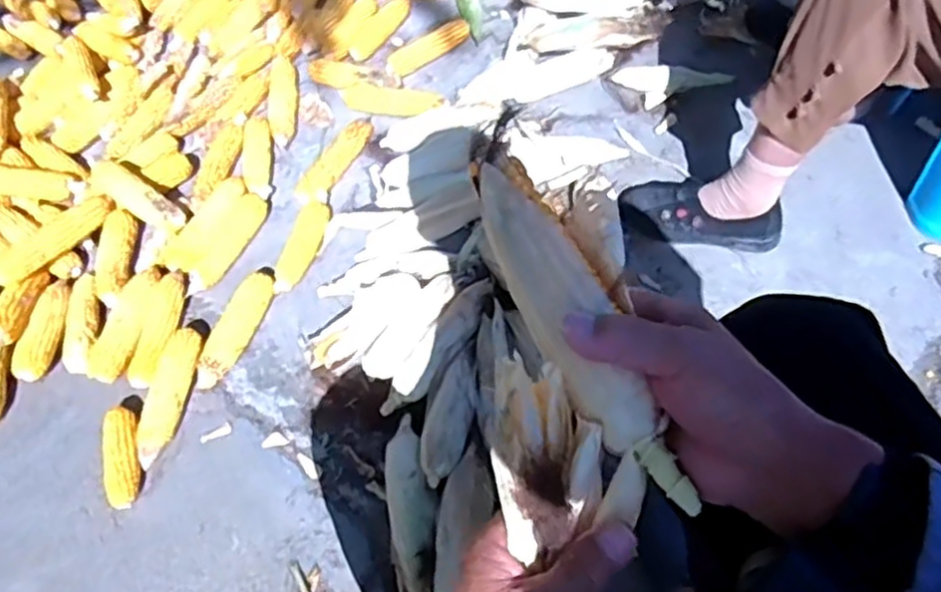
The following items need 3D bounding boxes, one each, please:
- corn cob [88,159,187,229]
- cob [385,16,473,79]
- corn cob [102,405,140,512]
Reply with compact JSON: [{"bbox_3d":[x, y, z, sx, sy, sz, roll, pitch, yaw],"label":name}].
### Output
[{"bbox_3d":[-0.563,-0.166,1.202,0.203,0.054,0.055,30,63,20],"label":"corn cob"},{"bbox_3d":[-0.081,-0.502,1.435,0.200,0.040,0.050,-40,64,-21],"label":"cob"},{"bbox_3d":[-0.475,0.219,0.971,0.045,0.035,0.143,-15,57,-8],"label":"corn cob"}]

